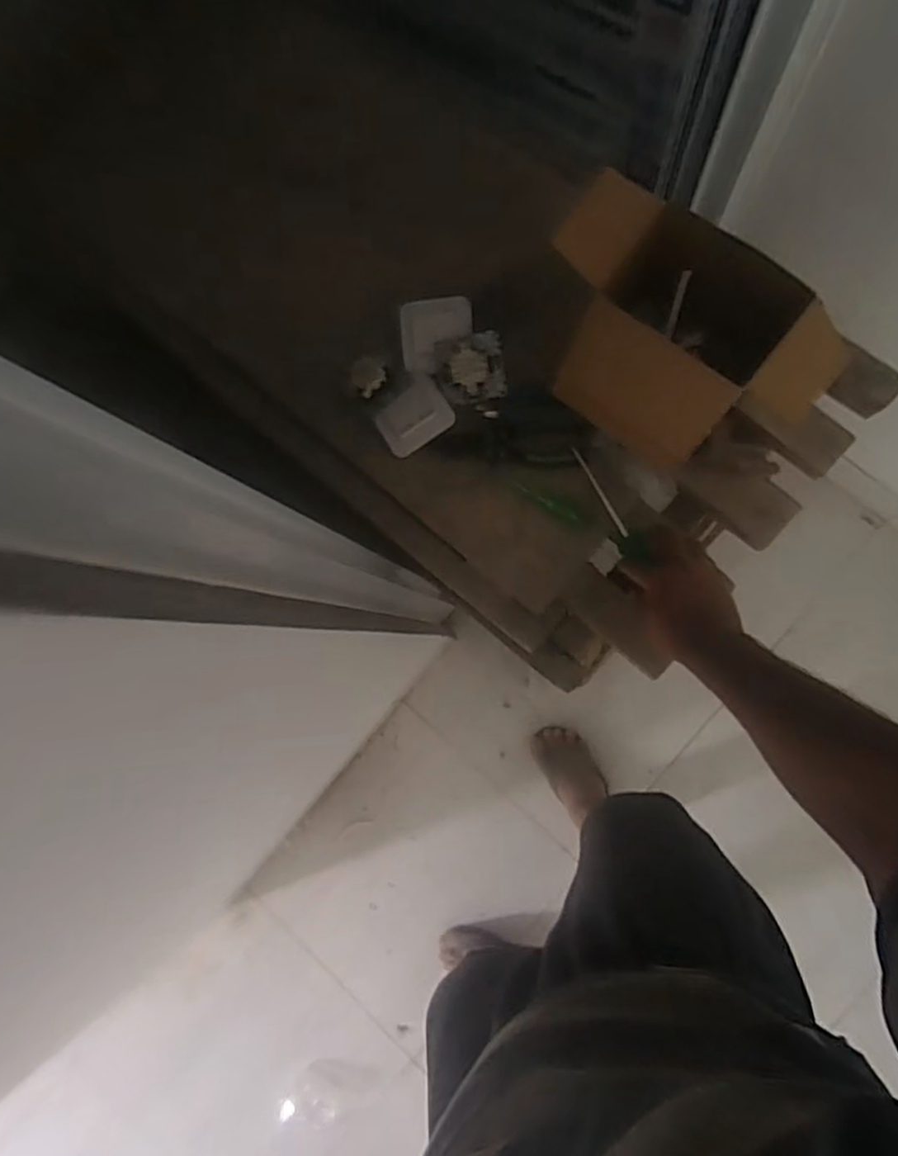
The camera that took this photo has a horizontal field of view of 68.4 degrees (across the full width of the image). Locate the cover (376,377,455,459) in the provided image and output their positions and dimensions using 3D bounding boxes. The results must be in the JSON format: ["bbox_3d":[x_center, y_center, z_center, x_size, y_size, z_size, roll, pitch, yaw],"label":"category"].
[{"bbox_3d":[-0.039,-0.179,0.739,0.081,0.014,0.063,-33,82,4],"label":"cover"}]

